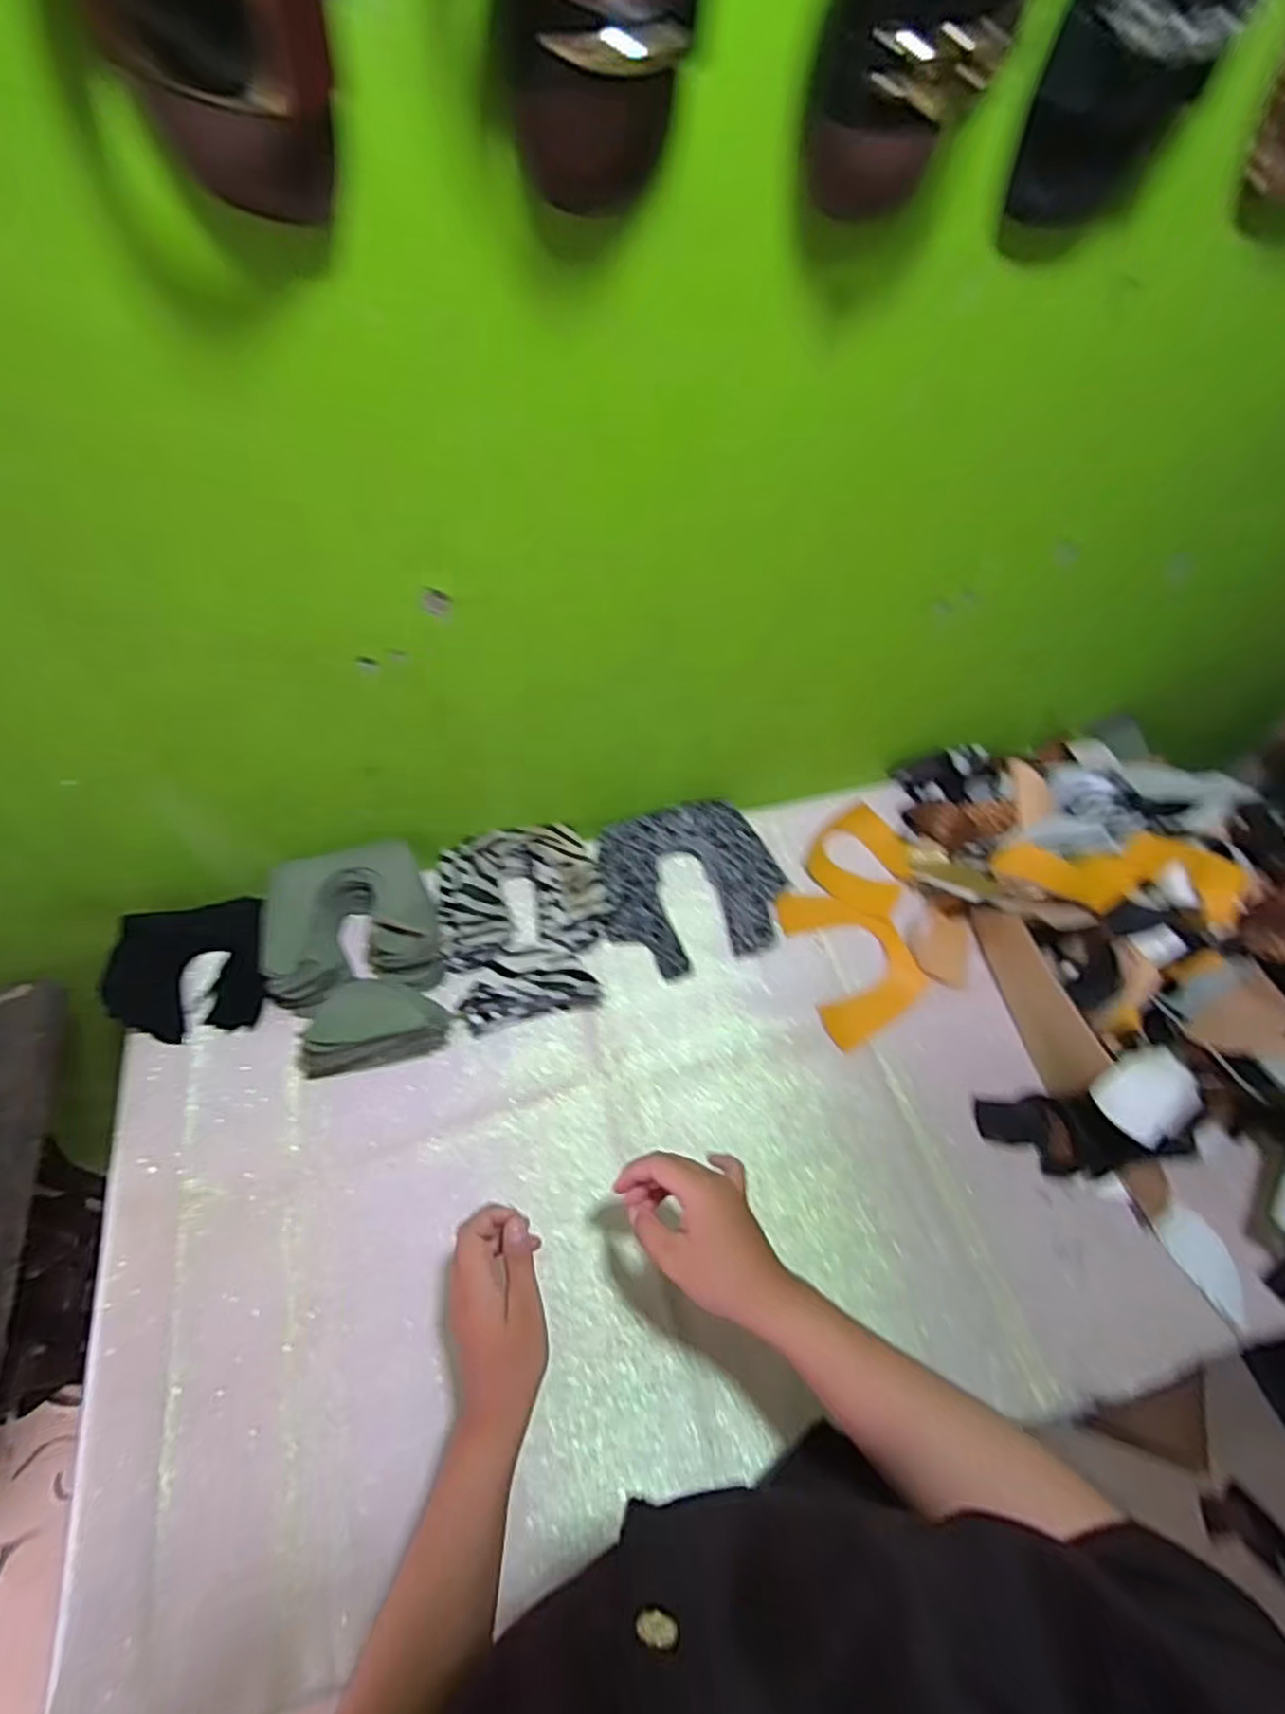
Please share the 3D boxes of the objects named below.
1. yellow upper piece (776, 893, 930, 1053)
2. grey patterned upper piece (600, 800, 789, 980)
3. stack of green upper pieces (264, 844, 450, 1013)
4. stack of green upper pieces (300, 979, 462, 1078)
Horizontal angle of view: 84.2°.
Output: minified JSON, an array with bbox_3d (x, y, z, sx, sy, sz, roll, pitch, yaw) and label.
[{"bbox_3d":[0.220,0.104,0.747,0.116,0.009,0.170,-17,59,-11],"label":"yellow upper piece"},{"bbox_3d":[0.053,0.029,0.770,0.194,0.036,0.180,-14,58,-13],"label":"grey patterned upper piece"},{"bbox_3d":[-0.286,0.065,0.708,0.157,0.061,0.149,-8,57,-9],"label":"stack of green upper pieces"},{"bbox_3d":[-0.244,0.151,0.649,0.137,0.074,0.056,-11,58,-11],"label":"stack of green upper pieces"}]

